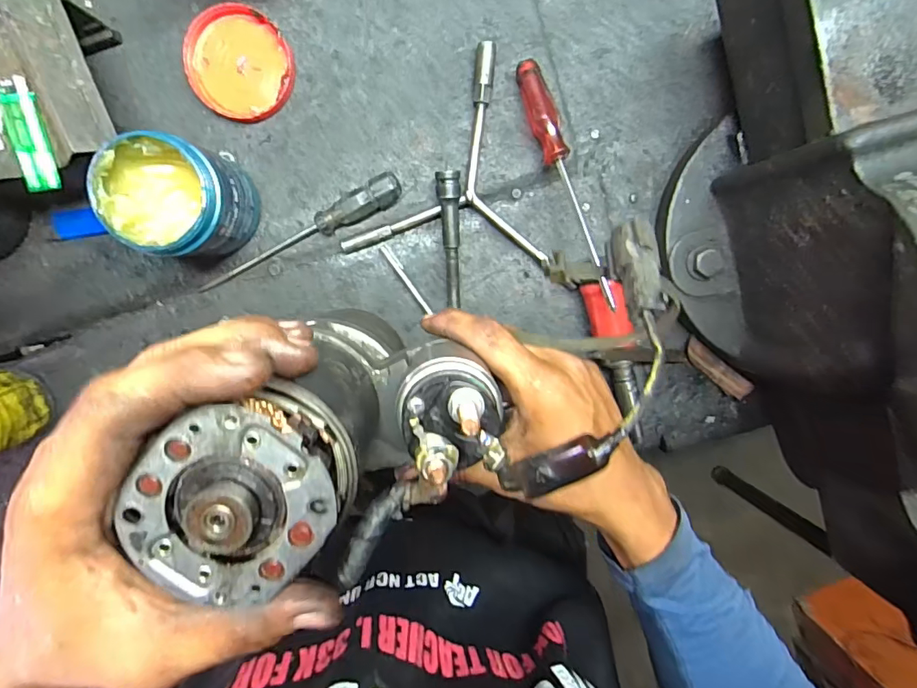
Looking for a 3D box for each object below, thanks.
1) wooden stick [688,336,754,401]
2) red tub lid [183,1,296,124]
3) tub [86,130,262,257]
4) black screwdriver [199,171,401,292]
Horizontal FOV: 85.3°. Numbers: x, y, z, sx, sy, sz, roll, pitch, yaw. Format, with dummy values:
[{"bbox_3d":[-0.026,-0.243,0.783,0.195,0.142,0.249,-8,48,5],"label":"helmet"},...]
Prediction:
[{"bbox_3d":[0.254,0.024,0.491,0.072,0.014,0.020,45,94,9],"label":"wooden stick"},{"bbox_3d":[-0.193,-0.247,0.442,0.087,0.015,0.096,-32,98,3],"label":"red tub lid"},{"bbox_3d":[-0.226,-0.118,0.415,0.083,0.104,0.085,0,98,-1],"label":"tub"},{"bbox_3d":[-0.144,-0.097,0.458,0.205,0.026,0.026,-29,98,3],"label":"black screwdriver"}]

